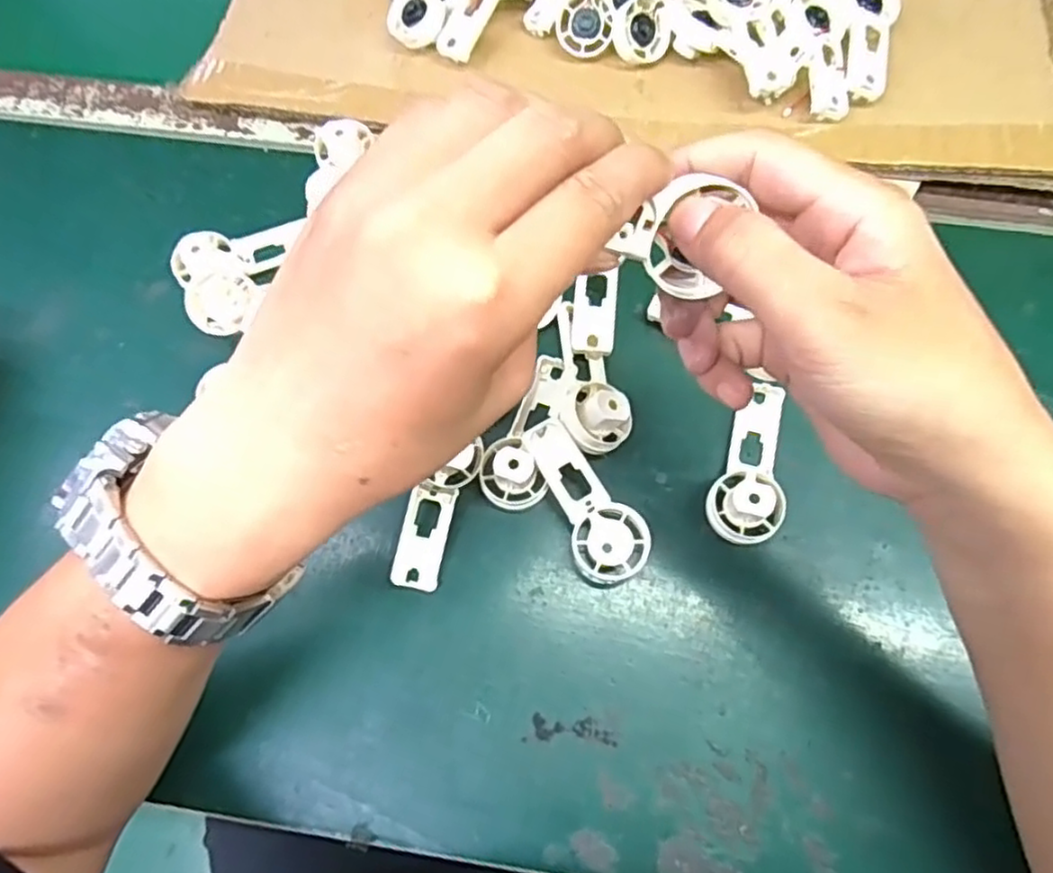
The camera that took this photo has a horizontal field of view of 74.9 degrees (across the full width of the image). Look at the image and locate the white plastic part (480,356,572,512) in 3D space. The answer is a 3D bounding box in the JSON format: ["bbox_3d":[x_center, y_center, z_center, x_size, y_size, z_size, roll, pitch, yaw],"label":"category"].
[{"bbox_3d":[0.000,-0.006,0.387,0.037,0.027,0.091,11,72,6],"label":"white plastic part"}]

